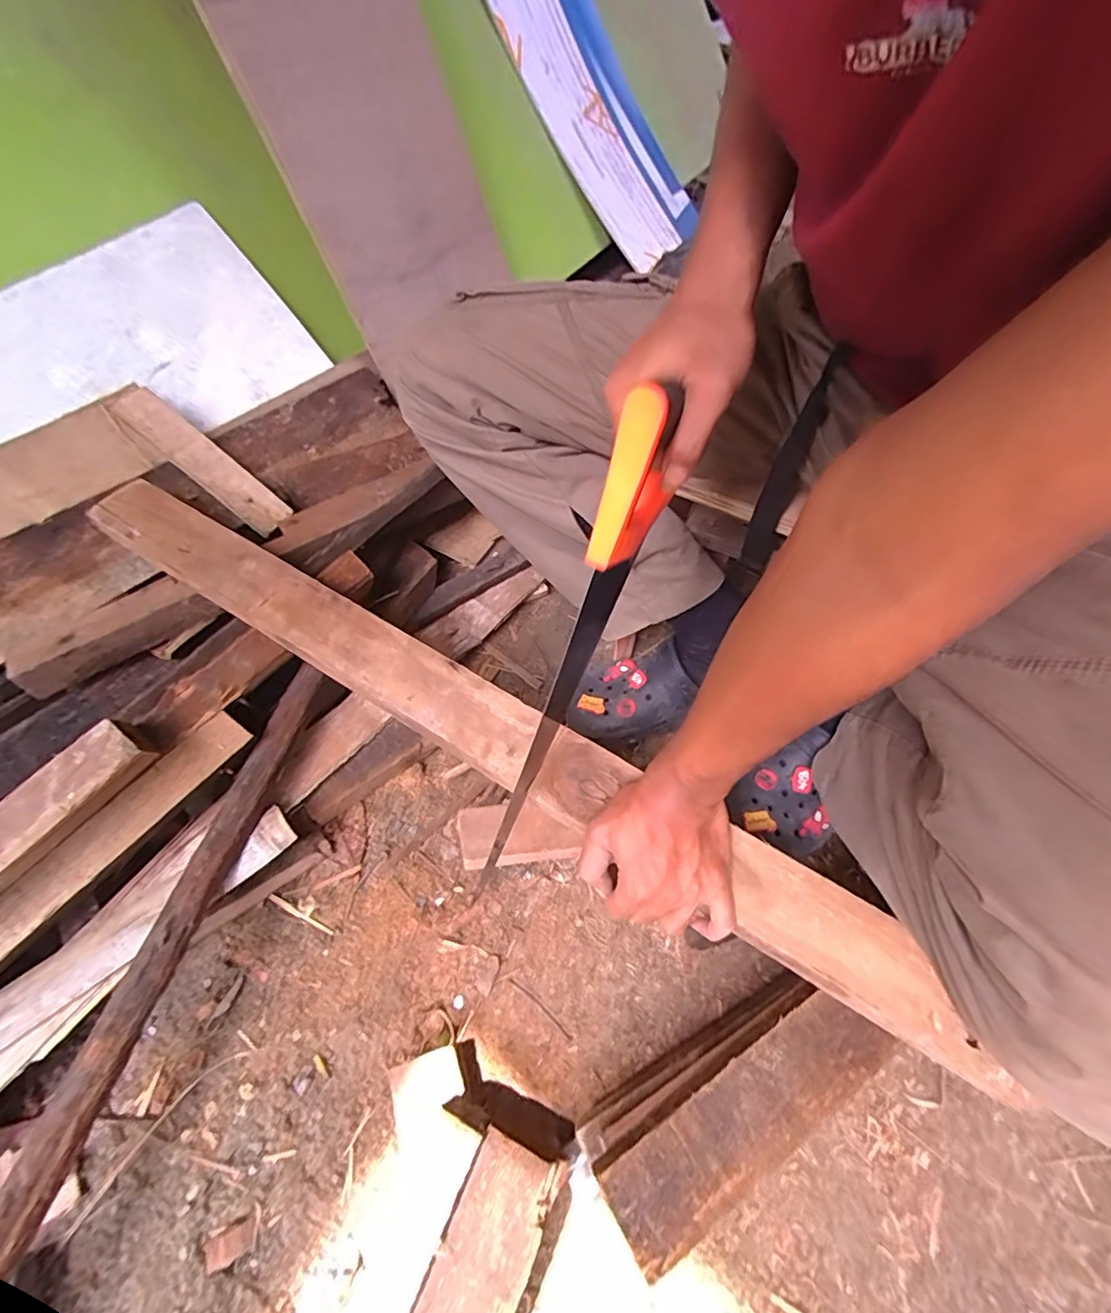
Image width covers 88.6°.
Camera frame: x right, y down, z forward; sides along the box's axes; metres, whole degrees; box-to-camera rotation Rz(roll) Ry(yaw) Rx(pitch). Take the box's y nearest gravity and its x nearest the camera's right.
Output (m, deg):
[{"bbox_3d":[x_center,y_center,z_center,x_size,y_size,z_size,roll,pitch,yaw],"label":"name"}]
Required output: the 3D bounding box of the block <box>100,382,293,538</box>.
[{"bbox_3d":[-0.409,-0.227,0.657,0.217,0.019,0.049,40,63,-8],"label":"block"}]

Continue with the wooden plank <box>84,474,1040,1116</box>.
[{"bbox_3d":[-0.079,0.048,0.492,0.867,0.027,0.069,29,63,14],"label":"wooden plank"}]

